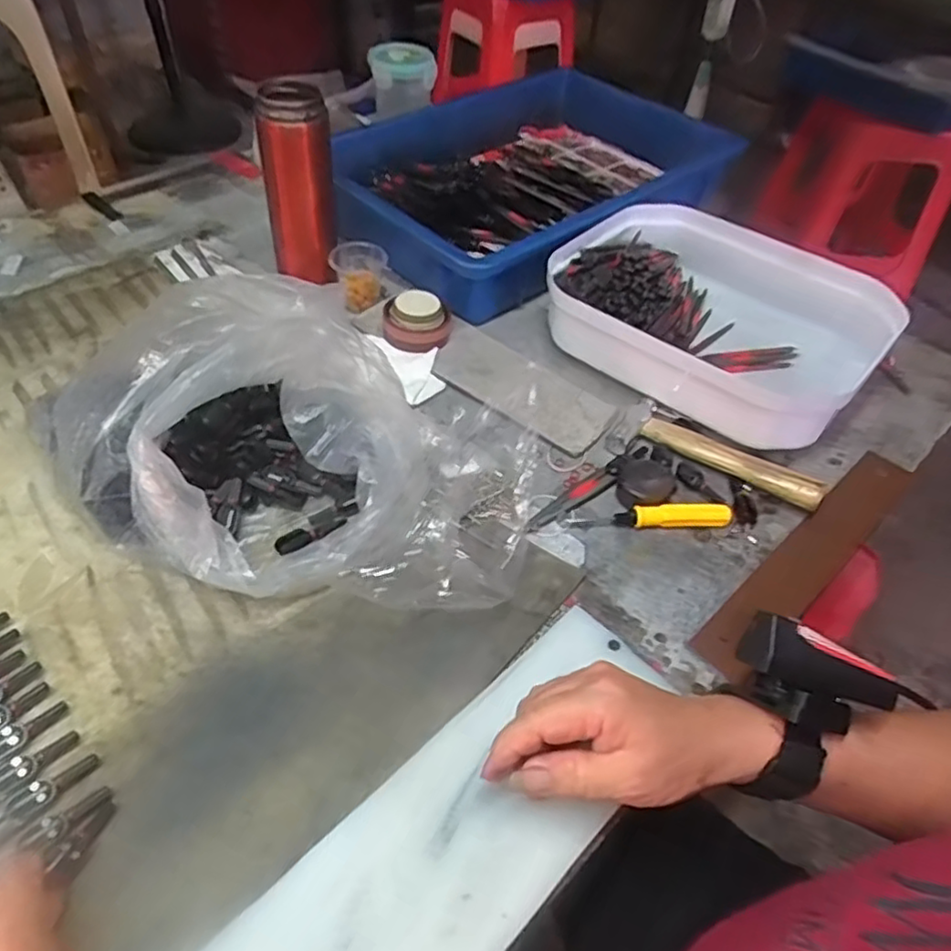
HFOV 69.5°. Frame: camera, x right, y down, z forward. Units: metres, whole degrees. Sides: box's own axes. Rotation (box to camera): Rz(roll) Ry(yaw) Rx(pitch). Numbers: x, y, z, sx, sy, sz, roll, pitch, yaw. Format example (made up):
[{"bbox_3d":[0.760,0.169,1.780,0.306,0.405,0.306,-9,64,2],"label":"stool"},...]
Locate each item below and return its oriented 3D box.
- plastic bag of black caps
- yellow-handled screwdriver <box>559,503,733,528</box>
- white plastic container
[{"bbox_3d":[-0.114,-0.023,0.462,0.308,0.106,0.208,21,50,14],"label":"plastic bag of black caps"},{"bbox_3d":[0.123,0.029,0.489,0.119,0.017,0.014,2,48,-3],"label":"yellow-handled screwdriver"},{"bbox_3d":[0.205,-0.137,0.600,0.259,0.071,0.214,36,55,25],"label":"white plastic container"}]

